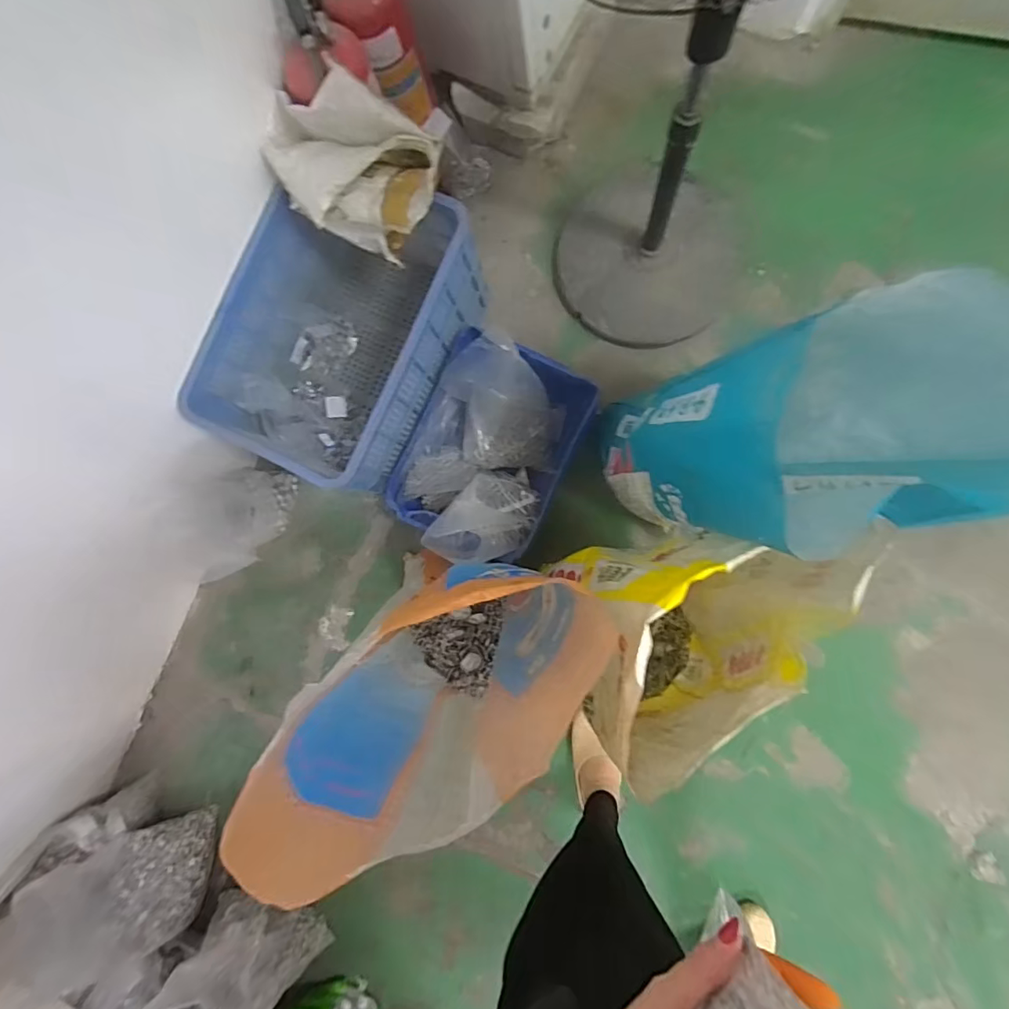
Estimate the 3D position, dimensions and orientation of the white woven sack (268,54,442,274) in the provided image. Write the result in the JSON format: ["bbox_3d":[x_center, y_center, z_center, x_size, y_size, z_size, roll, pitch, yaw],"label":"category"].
[{"bbox_3d":[-0.243,-0.512,0.786,0.272,0.183,0.158,14,89,7],"label":"white woven sack"}]

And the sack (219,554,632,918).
[{"bbox_3d":[-0.058,0.204,0.711,0.194,0.607,0.321,40,92,7],"label":"sack"}]

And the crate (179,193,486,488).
[{"bbox_3d":[-0.290,-0.309,0.980,0.377,0.258,0.514,20,90,8],"label":"crate"}]

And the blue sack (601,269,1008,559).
[{"bbox_3d":[0.353,-0.092,0.699,0.348,0.562,0.243,-11,86,6],"label":"blue sack"}]

